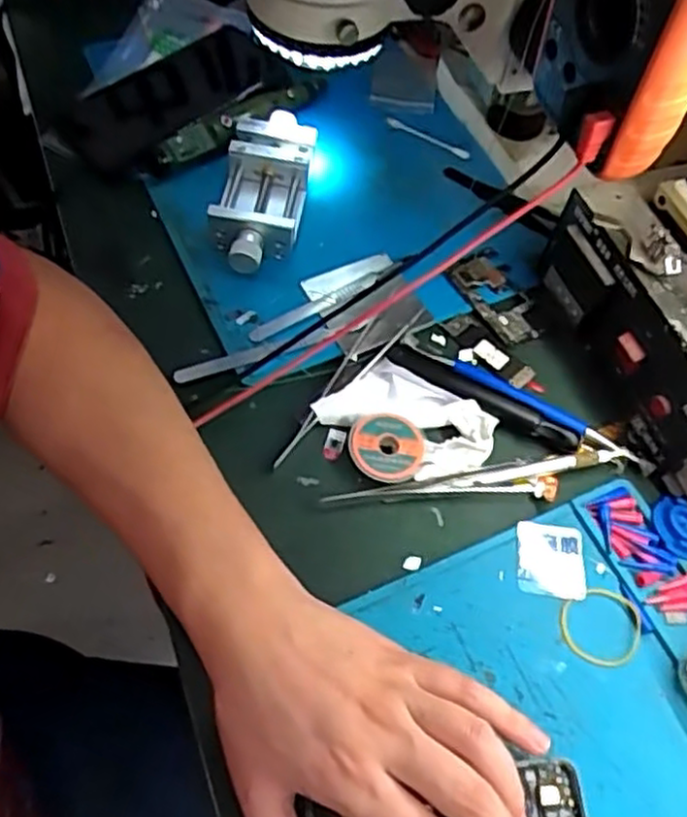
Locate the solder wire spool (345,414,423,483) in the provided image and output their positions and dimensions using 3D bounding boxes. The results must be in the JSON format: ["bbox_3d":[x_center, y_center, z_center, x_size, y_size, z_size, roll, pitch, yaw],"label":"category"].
[{"bbox_3d":[0.025,0.023,0.427,0.042,0.010,0.041,8,59,1],"label":"solder wire spool"}]

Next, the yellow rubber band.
[{"bbox_3d":[0.136,0.115,0.390,0.042,0.004,0.041,2,59,-3],"label":"yellow rubber band"}]

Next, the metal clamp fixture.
[{"bbox_3d":[-0.056,-0.151,0.512,0.058,0.035,0.136,9,59,1],"label":"metal clamp fixture"}]

